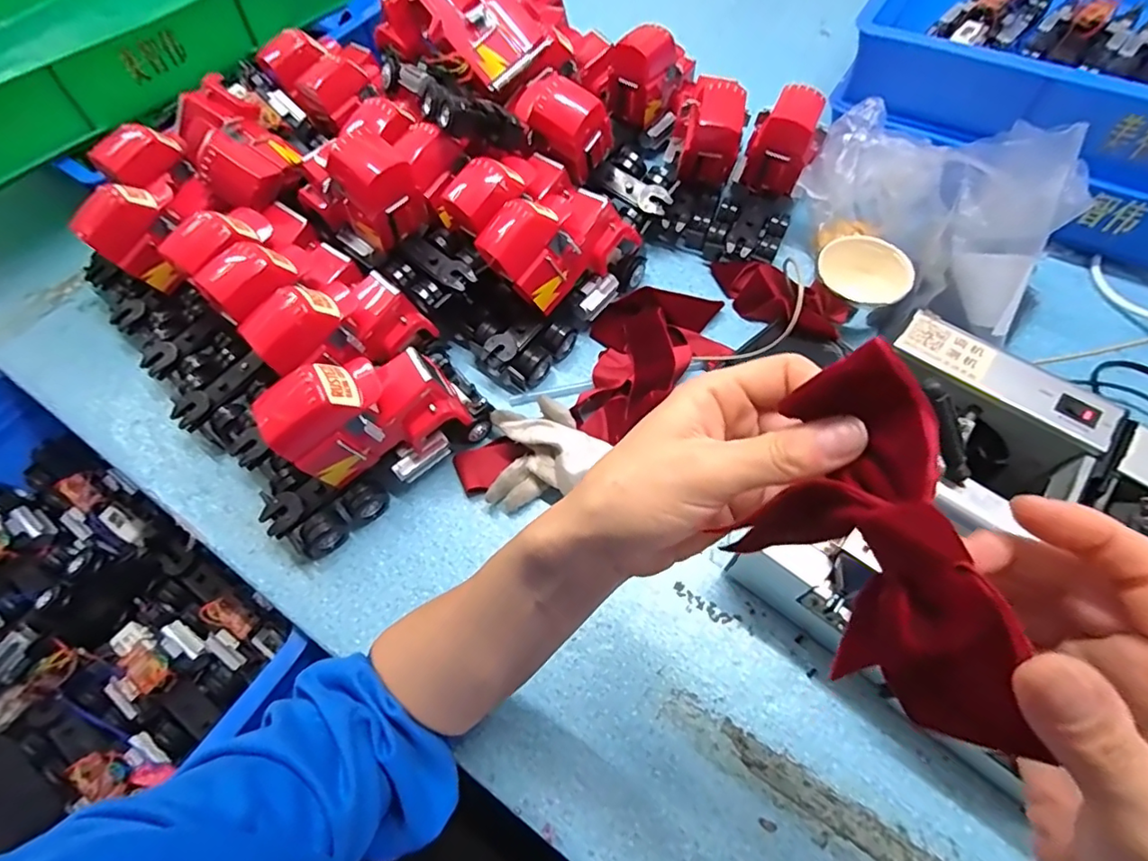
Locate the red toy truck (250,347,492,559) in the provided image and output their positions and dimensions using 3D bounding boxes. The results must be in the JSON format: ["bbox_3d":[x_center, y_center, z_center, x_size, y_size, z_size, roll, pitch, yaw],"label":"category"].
[{"bbox_3d":[-0.171,-0.003,0.432,0.192,0.120,0.091,-38,66,-17],"label":"red toy truck"}]

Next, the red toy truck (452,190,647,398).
[{"bbox_3d":[-0.031,-0.145,0.504,0.105,0.114,0.177,37,69,20],"label":"red toy truck"}]

